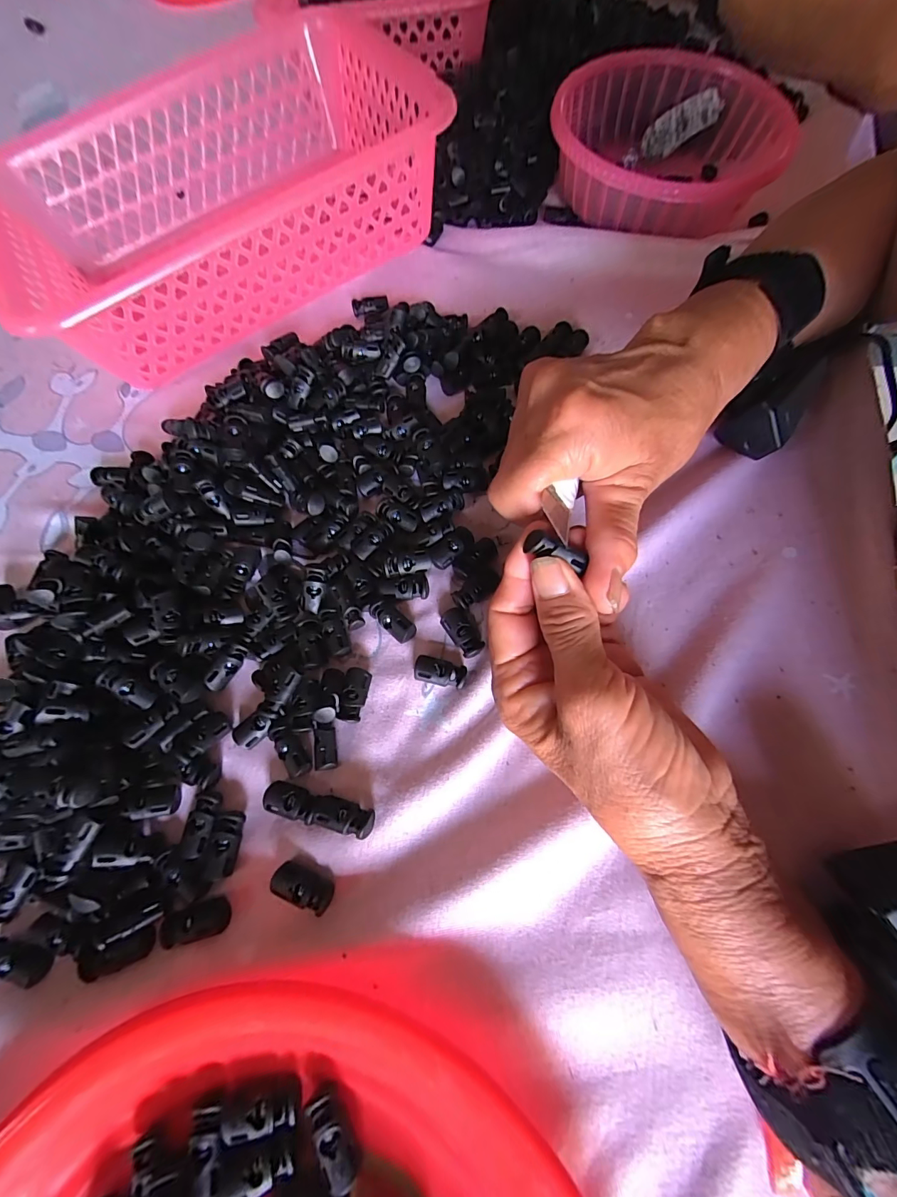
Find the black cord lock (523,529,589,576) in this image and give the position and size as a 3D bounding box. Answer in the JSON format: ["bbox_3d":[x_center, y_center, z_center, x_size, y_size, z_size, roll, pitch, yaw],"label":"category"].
[{"bbox_3d":[0.045,-0.019,0.176,0.026,0.008,0.009,25,71,-11],"label":"black cord lock"}]

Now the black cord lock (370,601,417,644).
[{"bbox_3d":[-0.031,0.013,0.236,0.028,0.011,0.011,37,75,14],"label":"black cord lock"}]

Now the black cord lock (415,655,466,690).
[{"bbox_3d":[-0.004,0.039,0.227,0.027,0.008,0.014,11,70,6],"label":"black cord lock"}]

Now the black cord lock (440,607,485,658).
[{"bbox_3d":[0.008,0.018,0.234,0.016,0.008,0.027,-30,71,-9],"label":"black cord lock"}]

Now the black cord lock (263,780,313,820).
[{"bbox_3d":[-0.077,0.098,0.207,0.025,0.010,0.014,13,71,7],"label":"black cord lock"}]

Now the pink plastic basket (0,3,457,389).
[{"bbox_3d":[-0.170,-0.294,0.321,0.299,0.090,0.211,-31,71,-9],"label":"pink plastic basket"}]

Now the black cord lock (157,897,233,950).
[{"bbox_3d":[-0.115,0.146,0.193,0.029,0.008,0.014,-13,69,-3],"label":"black cord lock"}]

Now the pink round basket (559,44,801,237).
[{"bbox_3d":[0.164,-0.345,0.330,0.161,0.054,0.167,-1,69,2],"label":"pink round basket"}]

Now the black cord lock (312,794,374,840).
[{"bbox_3d":[-0.050,0.102,0.200,0.029,0.010,0.012,11,70,7],"label":"black cord lock"}]

